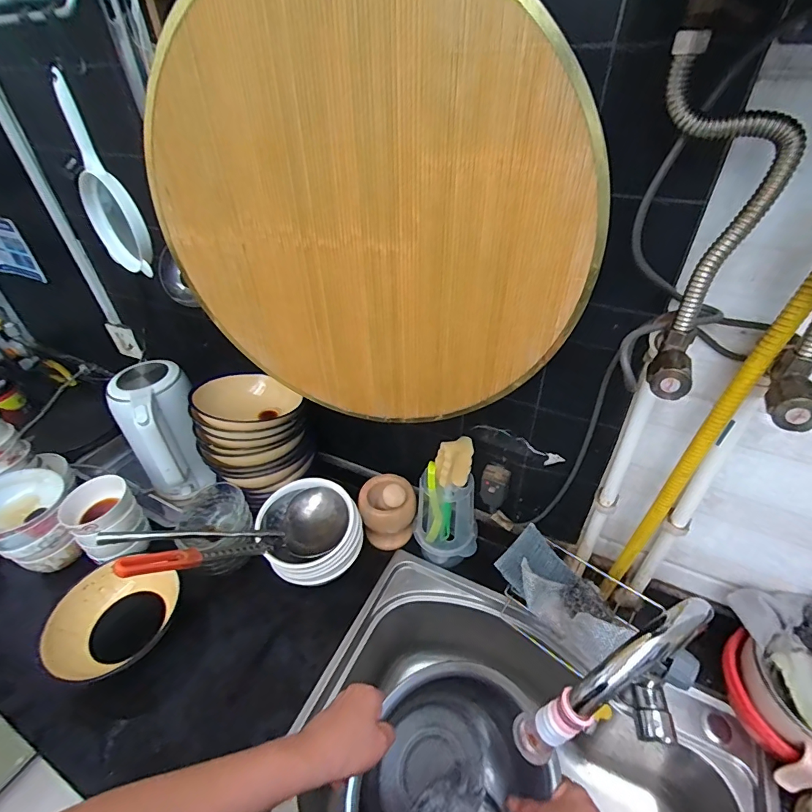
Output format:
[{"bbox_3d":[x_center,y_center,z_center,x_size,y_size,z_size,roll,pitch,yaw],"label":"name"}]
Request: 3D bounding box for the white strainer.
[{"bbox_3d":[-0.381,-0.275,0.535,0.047,0.206,0.116,-29,46,-27],"label":"white strainer"}]

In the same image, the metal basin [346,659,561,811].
[{"bbox_3d":[0.046,0.410,0.445,0.217,0.126,0.217,11,50,-13],"label":"metal basin"}]

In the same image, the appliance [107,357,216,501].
[{"bbox_3d":[-0.462,0.062,0.851,0.128,0.242,0.166,-23,44,-22],"label":"appliance"}]

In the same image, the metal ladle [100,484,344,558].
[{"bbox_3d":[-0.275,0.198,0.685,0.358,0.061,0.128,0,37,-23],"label":"metal ladle"}]

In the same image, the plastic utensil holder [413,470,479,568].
[{"bbox_3d":[0.069,0.198,0.736,0.109,0.194,0.065,0,40,4],"label":"plastic utensil holder"}]

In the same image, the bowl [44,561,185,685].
[{"bbox_3d":[-0.453,0.343,0.688,0.184,0.082,0.159,-5,40,-2],"label":"bowl"}]

